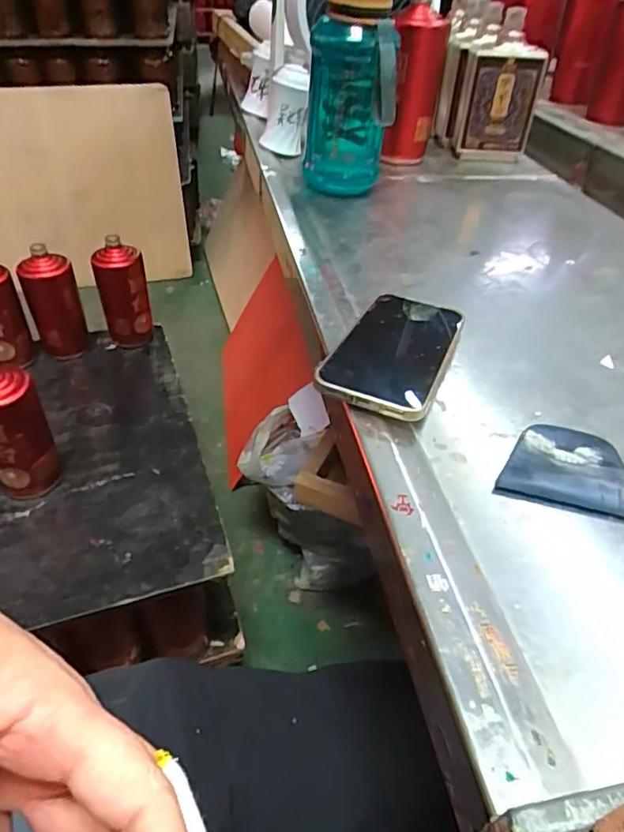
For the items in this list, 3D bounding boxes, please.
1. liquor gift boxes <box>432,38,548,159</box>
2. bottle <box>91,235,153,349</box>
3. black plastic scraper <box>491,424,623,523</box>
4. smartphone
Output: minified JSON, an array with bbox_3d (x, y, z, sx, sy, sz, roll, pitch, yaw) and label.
[{"bbox_3d":[0.255,-0.459,0.814,0.111,0.144,0.115,0,40,-5],"label":"liquor gift boxes"},{"bbox_3d":[-0.321,-0.201,0.948,0.078,0.180,0.084,-12,43,-14],"label":"bottle"},{"bbox_3d":[0.151,0.032,0.327,0.077,0.011,0.060,12,41,9],"label":"black plastic scraper"},{"bbox_3d":[0.059,-0.050,0.407,0.082,0.018,0.153,17,42,15],"label":"smartphone"}]

